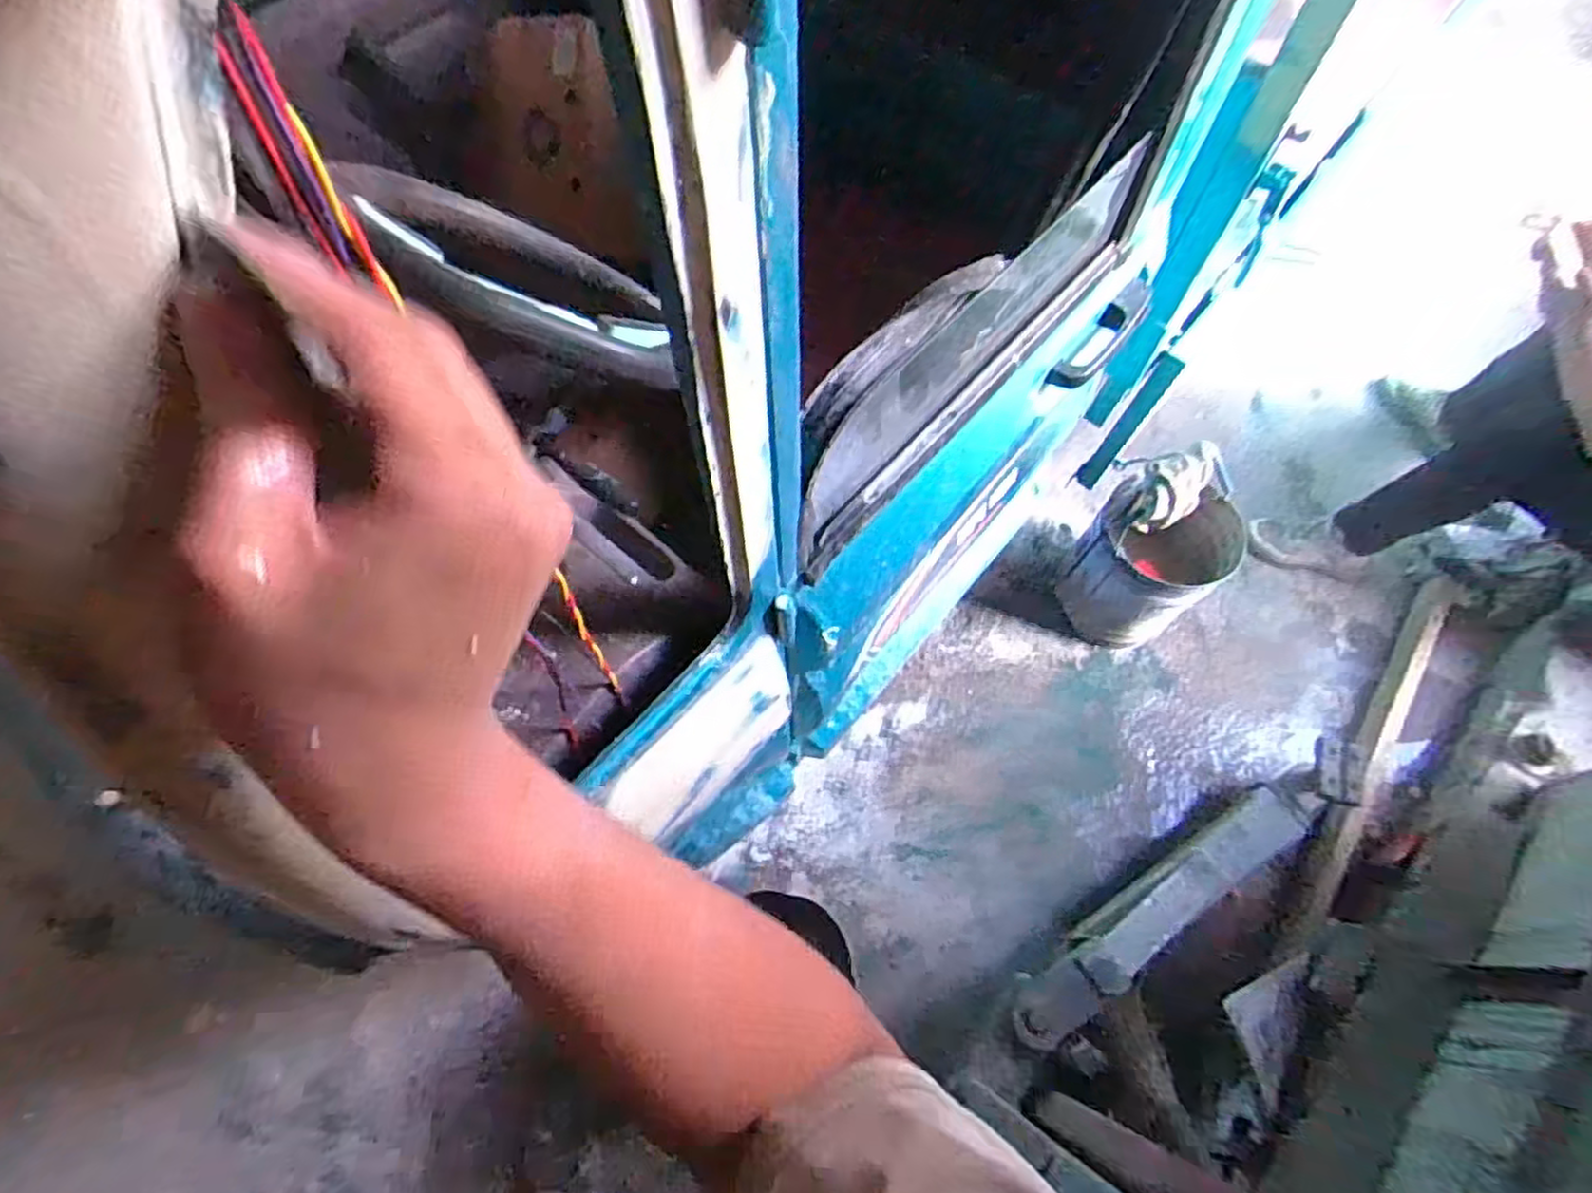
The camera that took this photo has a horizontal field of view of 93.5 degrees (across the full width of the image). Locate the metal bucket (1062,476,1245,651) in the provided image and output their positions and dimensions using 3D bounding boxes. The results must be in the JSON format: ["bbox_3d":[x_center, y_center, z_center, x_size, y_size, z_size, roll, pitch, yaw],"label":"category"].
[{"bbox_3d":[0.730,-0.071,1.574,0.257,0.353,0.256,0,64,0],"label":"metal bucket"}]

